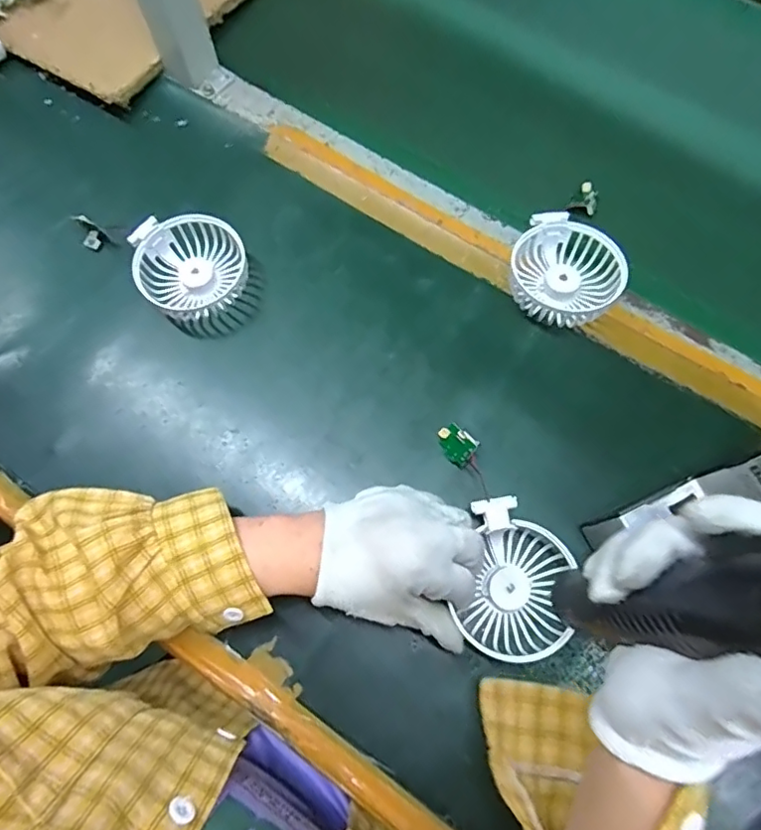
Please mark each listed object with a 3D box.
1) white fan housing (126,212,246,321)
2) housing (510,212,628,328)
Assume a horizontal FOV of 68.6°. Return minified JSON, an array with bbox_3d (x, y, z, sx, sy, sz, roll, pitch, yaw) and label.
[{"bbox_3d":[-0.161,-0.126,0.478,0.086,0.034,0.083,-1,72,2],"label":"white fan housing"},{"bbox_3d":[0.152,-0.116,0.460,0.088,0.026,0.086,-1,72,2],"label":"housing"}]

